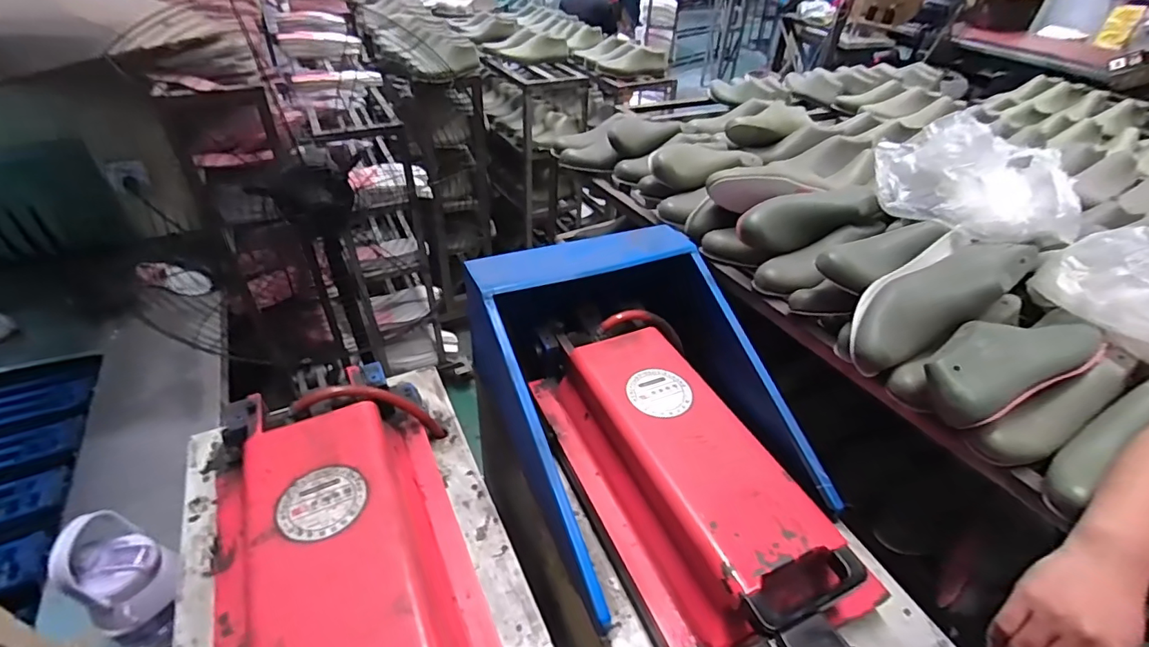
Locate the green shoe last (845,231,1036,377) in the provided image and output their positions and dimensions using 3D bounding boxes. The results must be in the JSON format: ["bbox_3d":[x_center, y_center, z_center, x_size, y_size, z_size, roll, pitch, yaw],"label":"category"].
[{"bbox_3d":[0.484,-0.040,0.708,0.283,0.078,0.121,-32,48,-14],"label":"green shoe last"}]

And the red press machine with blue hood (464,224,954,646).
[{"bbox_3d":[0.144,0.180,0.763,0.397,0.281,0.716,-13,41,-22],"label":"red press machine with blue hood"}]

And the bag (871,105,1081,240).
[{"bbox_3d":[0.591,-0.216,0.769,0.257,0.124,0.149,19,40,18],"label":"bag"}]

